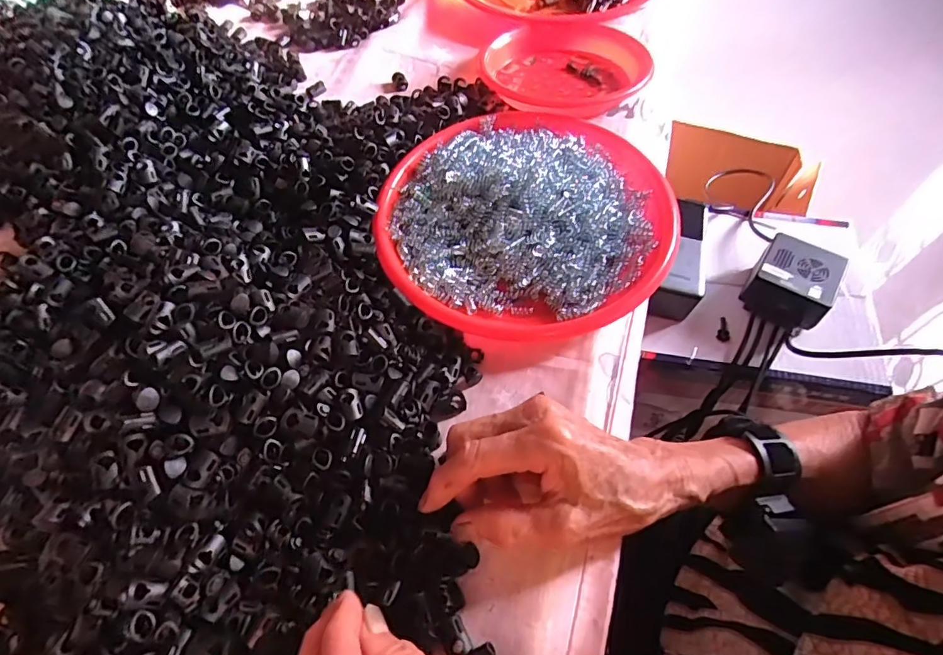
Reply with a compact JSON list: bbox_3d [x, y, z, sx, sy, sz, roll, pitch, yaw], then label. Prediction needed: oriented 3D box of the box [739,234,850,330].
[{"bbox_3d":[0.336,-0.049,0.523,0.074,0.045,0.083,32,65,20],"label":"box"}]

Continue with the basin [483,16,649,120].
[{"bbox_3d":[0.092,-0.253,0.493,0.154,0.034,0.167,-1,58,2],"label":"basin"}]

